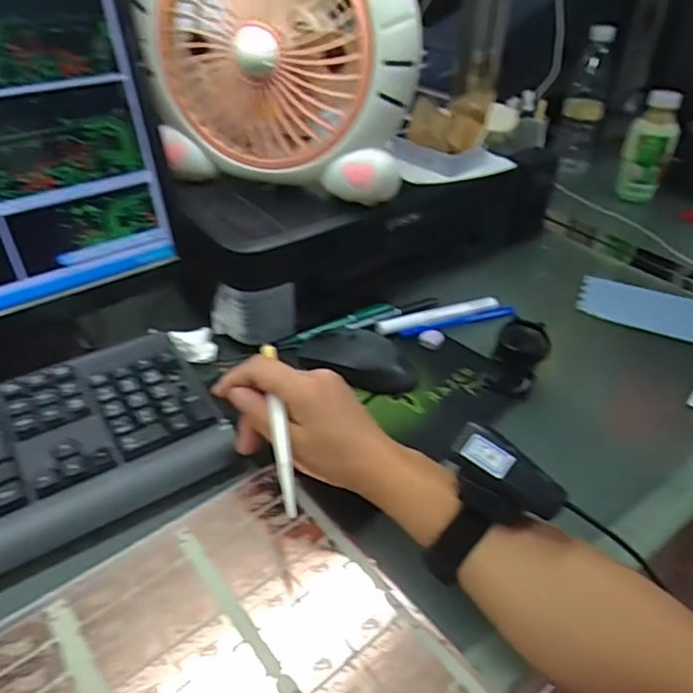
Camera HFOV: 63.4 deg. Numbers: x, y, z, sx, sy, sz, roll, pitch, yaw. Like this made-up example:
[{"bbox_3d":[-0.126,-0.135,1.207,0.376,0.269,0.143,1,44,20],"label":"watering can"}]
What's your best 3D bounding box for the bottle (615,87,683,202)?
[{"bbox_3d":[0.454,-0.296,0.843,0.067,0.148,0.060,16,39,21],"label":"bottle"}]

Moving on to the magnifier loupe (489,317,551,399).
[{"bbox_3d":[0.158,0.009,0.515,0.046,0.054,0.052,17,40,20],"label":"magnifier loupe"}]

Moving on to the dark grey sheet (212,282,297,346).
[{"bbox_3d":[-0.089,-0.031,0.544,0.080,0.060,0.013,-2,37,-5],"label":"dark grey sheet"}]

